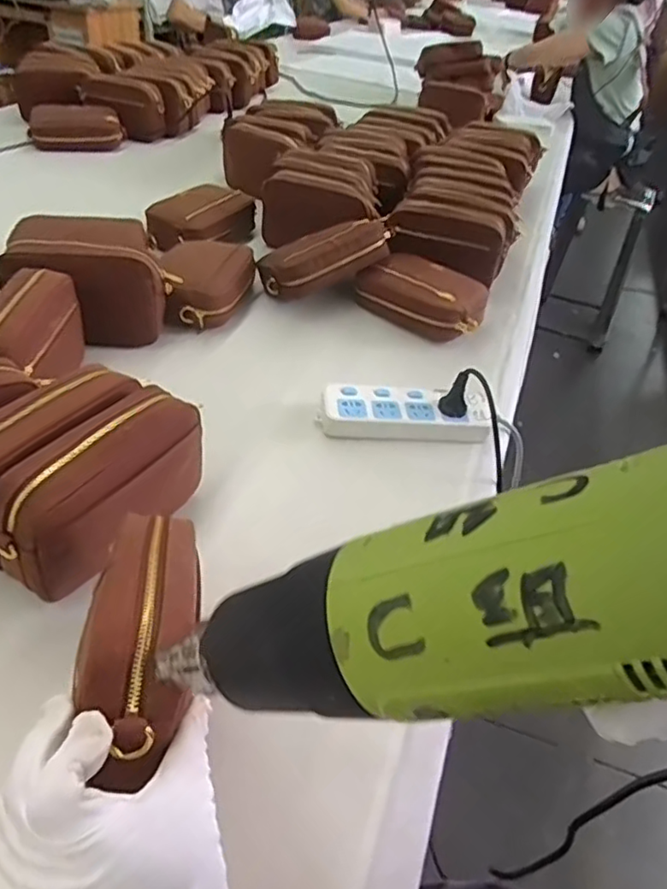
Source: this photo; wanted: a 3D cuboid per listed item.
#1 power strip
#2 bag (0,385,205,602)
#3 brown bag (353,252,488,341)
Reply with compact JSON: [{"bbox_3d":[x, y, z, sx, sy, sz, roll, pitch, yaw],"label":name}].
[{"bbox_3d":[0.086,-0.038,0.758,0.205,0.043,0.078,4,40,-4],"label":"power strip"},{"bbox_3d":[-0.196,0.041,0.543,0.063,0.126,0.204,25,43,21],"label":"bag"},{"bbox_3d":[0.137,-0.226,0.949,0.189,0.071,0.107,26,43,22],"label":"brown bag"}]

